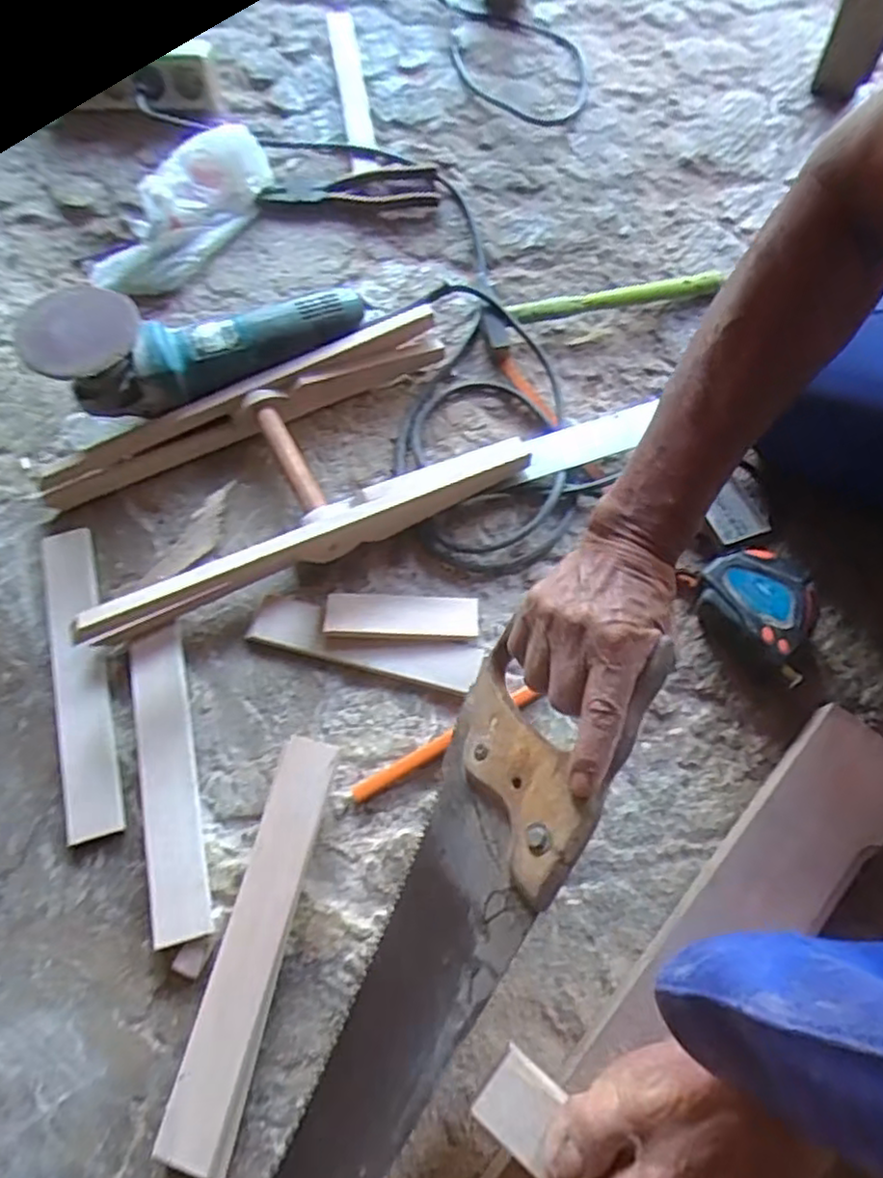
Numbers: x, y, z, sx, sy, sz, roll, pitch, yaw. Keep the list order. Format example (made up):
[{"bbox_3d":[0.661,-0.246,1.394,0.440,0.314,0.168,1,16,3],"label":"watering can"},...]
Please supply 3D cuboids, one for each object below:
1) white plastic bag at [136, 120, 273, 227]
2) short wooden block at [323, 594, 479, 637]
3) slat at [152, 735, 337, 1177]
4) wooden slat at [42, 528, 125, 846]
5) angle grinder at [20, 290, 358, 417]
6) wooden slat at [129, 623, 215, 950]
[{"bbox_3d":[-0.247,-0.421,0.720,0.148,0.057,0.074,-30,68,-11],"label":"white plastic bag"},{"bbox_3d":[-0.030,0.020,0.536,0.117,0.019,0.035,-1,66,2],"label":"short wooden block"},{"bbox_3d":[-0.119,0.219,0.437,0.039,0.009,0.246,11,70,6],"label":"slat"},{"bbox_3d":[-0.276,0.064,0.526,0.039,0.014,0.245,-16,66,-5],"label":"wooden slat"},{"bbox_3d":[-0.197,-0.211,0.589,0.277,0.083,0.080,-17,66,-20],"label":"angle grinder"},{"bbox_3d":[-0.194,0.132,0.490,0.038,0.017,0.216,-15,66,-4],"label":"wooden slat"}]

